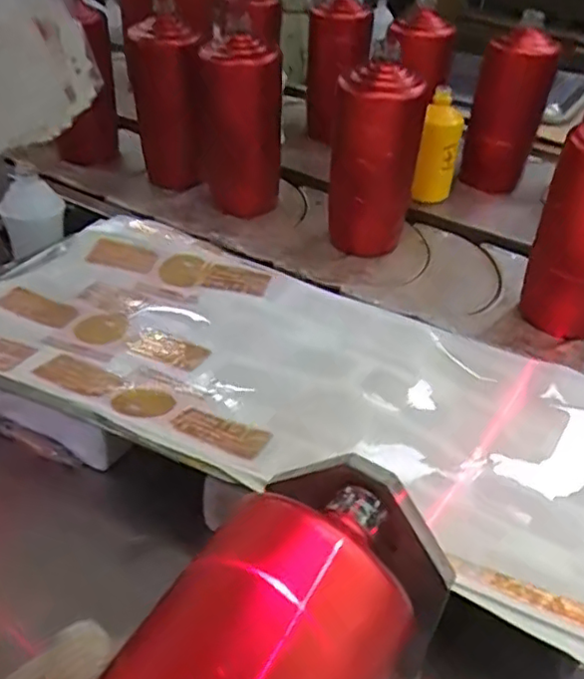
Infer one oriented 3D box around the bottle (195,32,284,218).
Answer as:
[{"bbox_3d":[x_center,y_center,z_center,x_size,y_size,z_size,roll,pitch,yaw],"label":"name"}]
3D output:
[{"bbox_3d":[-0.060,-0.242,0.706,0.083,0.178,0.089,-9,40,-16],"label":"bottle"}]

